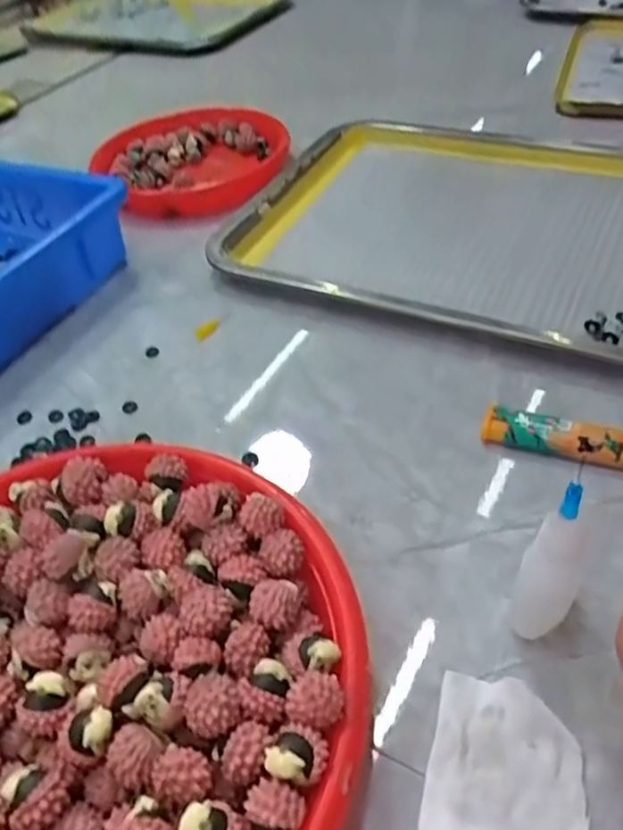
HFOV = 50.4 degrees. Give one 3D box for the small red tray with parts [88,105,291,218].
[{"bbox_3d":[-0.105,-0.226,0.587,0.161,0.032,0.137,-4,46,3],"label":"small red tray with parts"}]

